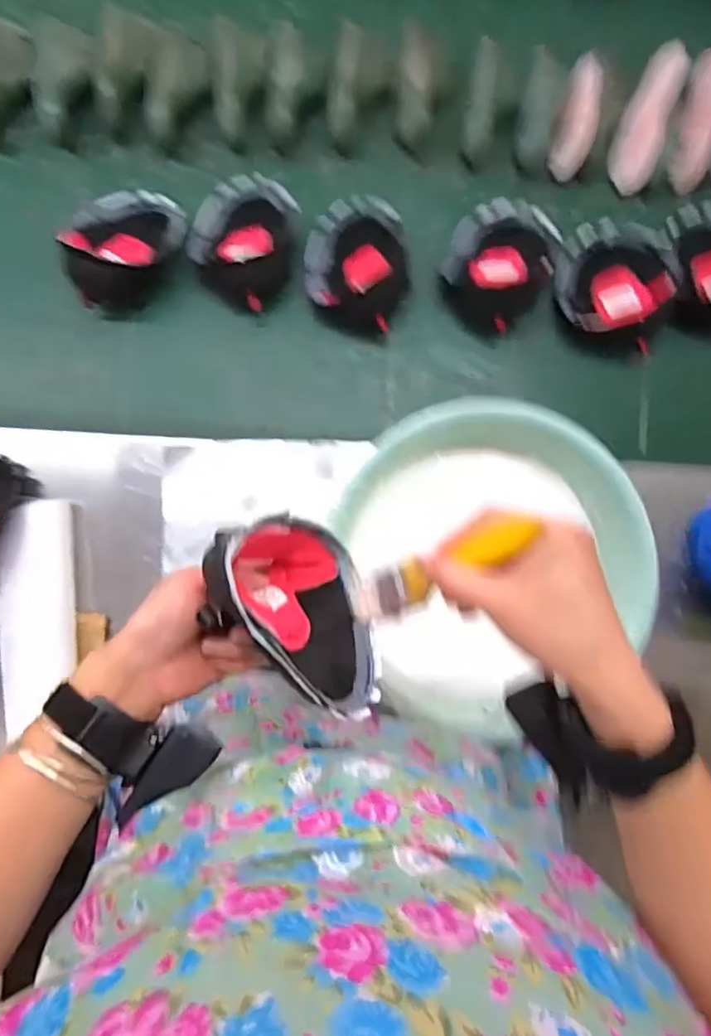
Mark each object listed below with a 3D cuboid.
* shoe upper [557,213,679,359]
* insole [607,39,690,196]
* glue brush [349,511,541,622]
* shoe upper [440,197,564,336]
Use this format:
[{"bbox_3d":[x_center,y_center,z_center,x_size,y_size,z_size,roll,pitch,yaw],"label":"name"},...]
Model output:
[{"bbox_3d":[0.294,-0.266,0.674,0.120,0.050,0.145,14,87,-4],"label":"shoe upper"},{"bbox_3d":[0.334,-0.451,0.681,0.050,0.019,0.141,31,117,36],"label":"insole"},{"bbox_3d":[0.048,0.033,0.367,0.023,0.145,0.027,-33,91,-44],"label":"glue brush"},{"bbox_3d":[0.164,-0.291,0.670,0.116,0.053,0.148,24,87,-3],"label":"shoe upper"}]

